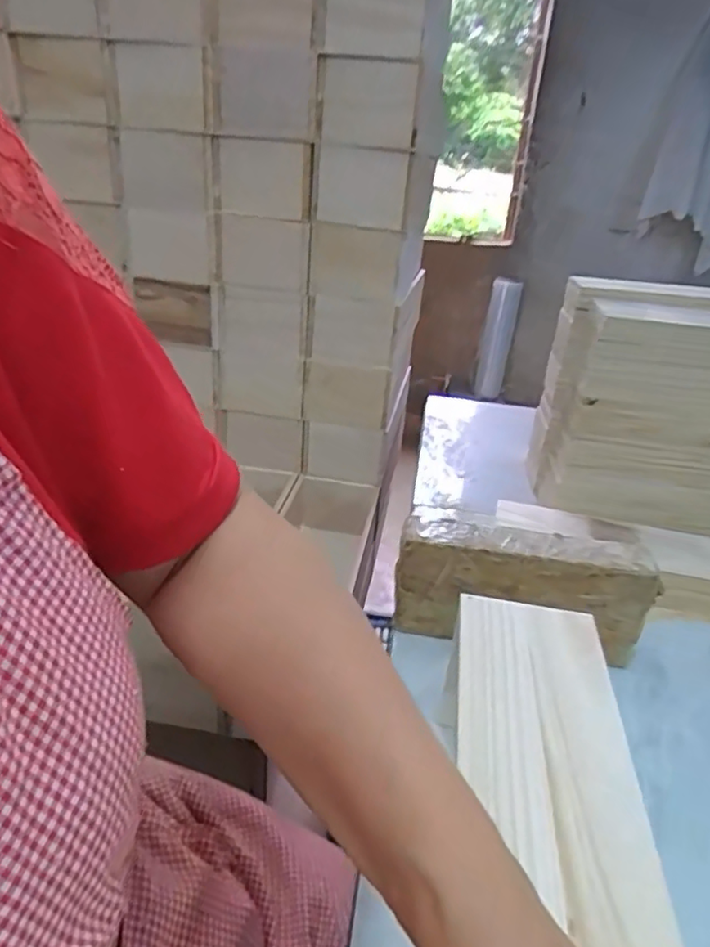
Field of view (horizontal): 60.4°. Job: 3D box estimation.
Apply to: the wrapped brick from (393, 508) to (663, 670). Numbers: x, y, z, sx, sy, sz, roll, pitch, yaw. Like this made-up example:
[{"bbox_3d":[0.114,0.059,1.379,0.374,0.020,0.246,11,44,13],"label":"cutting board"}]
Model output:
[{"bbox_3d":[0.139,0.102,0.532,0.207,0.106,0.049,7,28,5],"label":"wrapped brick"}]

